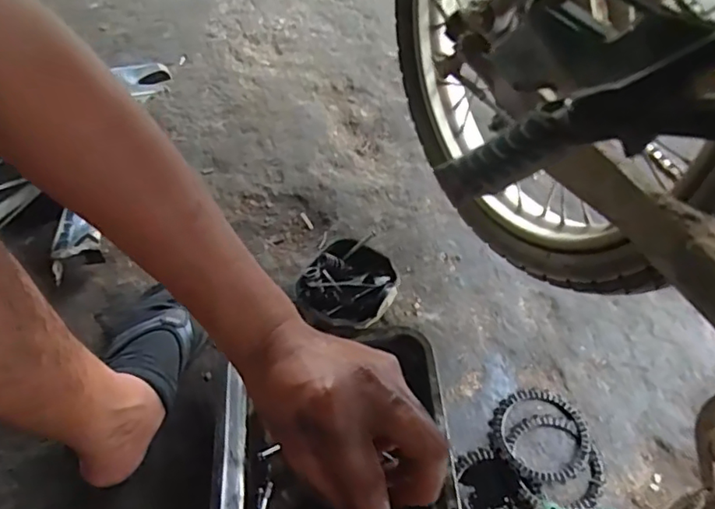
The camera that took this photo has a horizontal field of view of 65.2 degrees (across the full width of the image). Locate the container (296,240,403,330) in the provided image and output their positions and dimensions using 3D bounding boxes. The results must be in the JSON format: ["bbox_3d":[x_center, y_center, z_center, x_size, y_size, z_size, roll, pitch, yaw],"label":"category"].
[{"bbox_3d":[-0.011,0.044,0.756,0.123,0.074,0.119,-1,56,1],"label":"container"}]

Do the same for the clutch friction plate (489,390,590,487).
[{"bbox_3d":[0.221,0.217,0.675,0.114,0.005,0.113,-1,56,1],"label":"clutch friction plate"}]

